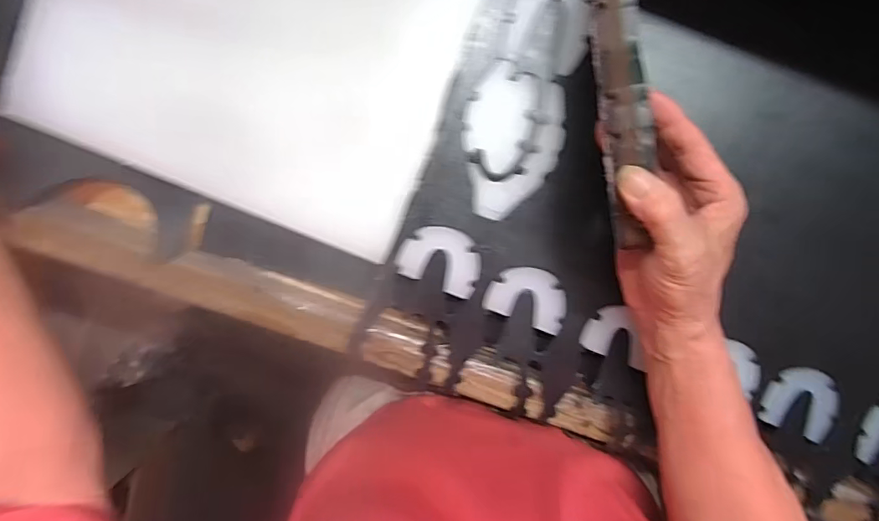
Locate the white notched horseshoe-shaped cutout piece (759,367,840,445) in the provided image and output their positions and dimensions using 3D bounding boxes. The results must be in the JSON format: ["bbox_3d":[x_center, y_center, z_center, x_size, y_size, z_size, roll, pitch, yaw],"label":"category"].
[{"bbox_3d":[0.293,0.114,0.405,0.061,0.004,0.054,23,97,-4],"label":"white notched horseshoe-shaped cutout piece"}]

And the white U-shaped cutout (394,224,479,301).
[{"bbox_3d":[0.002,-0.001,0.384,0.062,0.004,0.044,24,97,-4],"label":"white U-shaped cutout"}]

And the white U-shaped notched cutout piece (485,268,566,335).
[{"bbox_3d":[0.070,0.028,0.391,0.062,0.004,0.043,22,97,-3],"label":"white U-shaped notched cutout piece"}]

